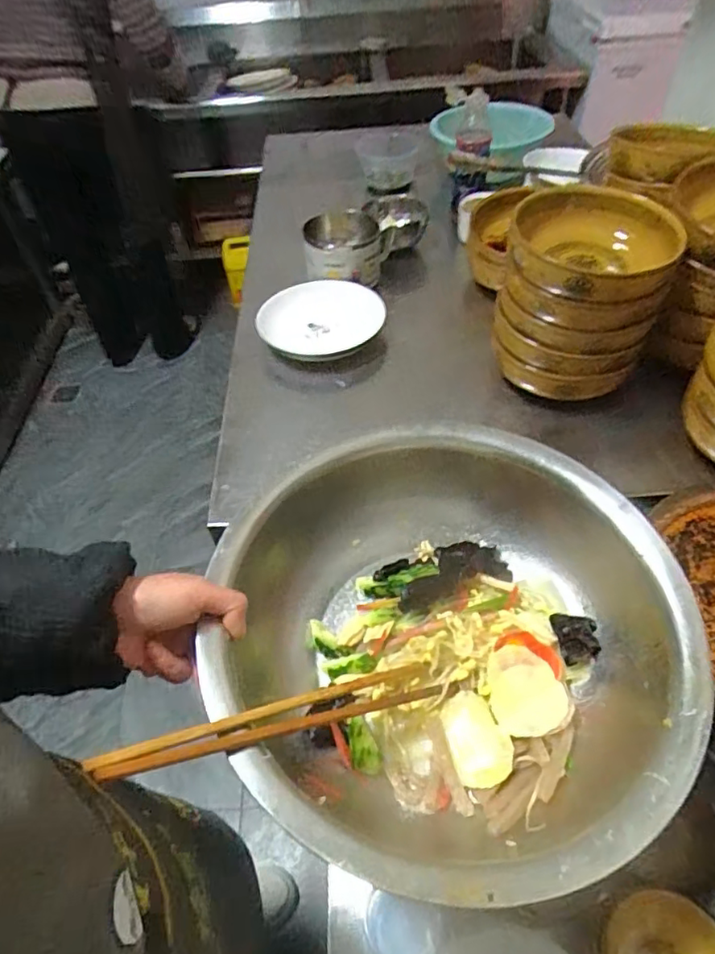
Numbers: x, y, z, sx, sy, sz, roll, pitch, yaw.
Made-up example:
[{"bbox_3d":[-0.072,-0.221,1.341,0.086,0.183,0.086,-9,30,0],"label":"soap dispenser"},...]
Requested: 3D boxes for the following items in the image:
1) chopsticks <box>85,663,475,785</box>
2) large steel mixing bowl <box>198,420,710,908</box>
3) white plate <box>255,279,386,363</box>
[{"bbox_3d":[-0.033,0.154,0.379,0.264,0.012,0.027,1,42,-35],"label":"chopsticks"},{"bbox_3d":[0.069,0.127,0.455,0.314,0.126,0.335,-2,49,2],"label":"large steel mixing bowl"},{"bbox_3d":[-0.058,-0.251,0.922,0.192,0.044,0.192,-2,49,2],"label":"white plate"}]

